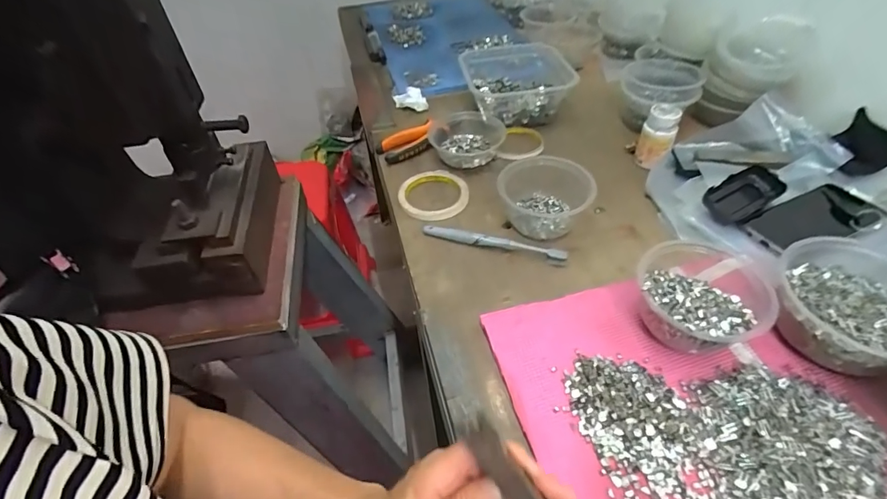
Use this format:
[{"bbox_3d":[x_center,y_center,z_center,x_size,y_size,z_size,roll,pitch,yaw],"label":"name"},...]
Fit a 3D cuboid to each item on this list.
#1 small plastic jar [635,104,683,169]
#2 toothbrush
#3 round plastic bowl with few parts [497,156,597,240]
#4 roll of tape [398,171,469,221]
[{"bbox_3d":[0.302,-0.162,0.617,0.044,0.073,0.044,17,51,21],"label":"small plastic jar"},{"bbox_3d":[0.060,-0.010,0.542,0.180,0.011,0.016,11,49,16],"label":"toothbrush"},{"bbox_3d":[0.130,-0.071,0.557,0.117,0.059,0.104,17,51,21],"label":"round plastic bowl with few parts"},{"bbox_3d":[-0.013,-0.080,0.618,0.098,0.013,0.098,-3,47,3],"label":"roll of tape"}]

